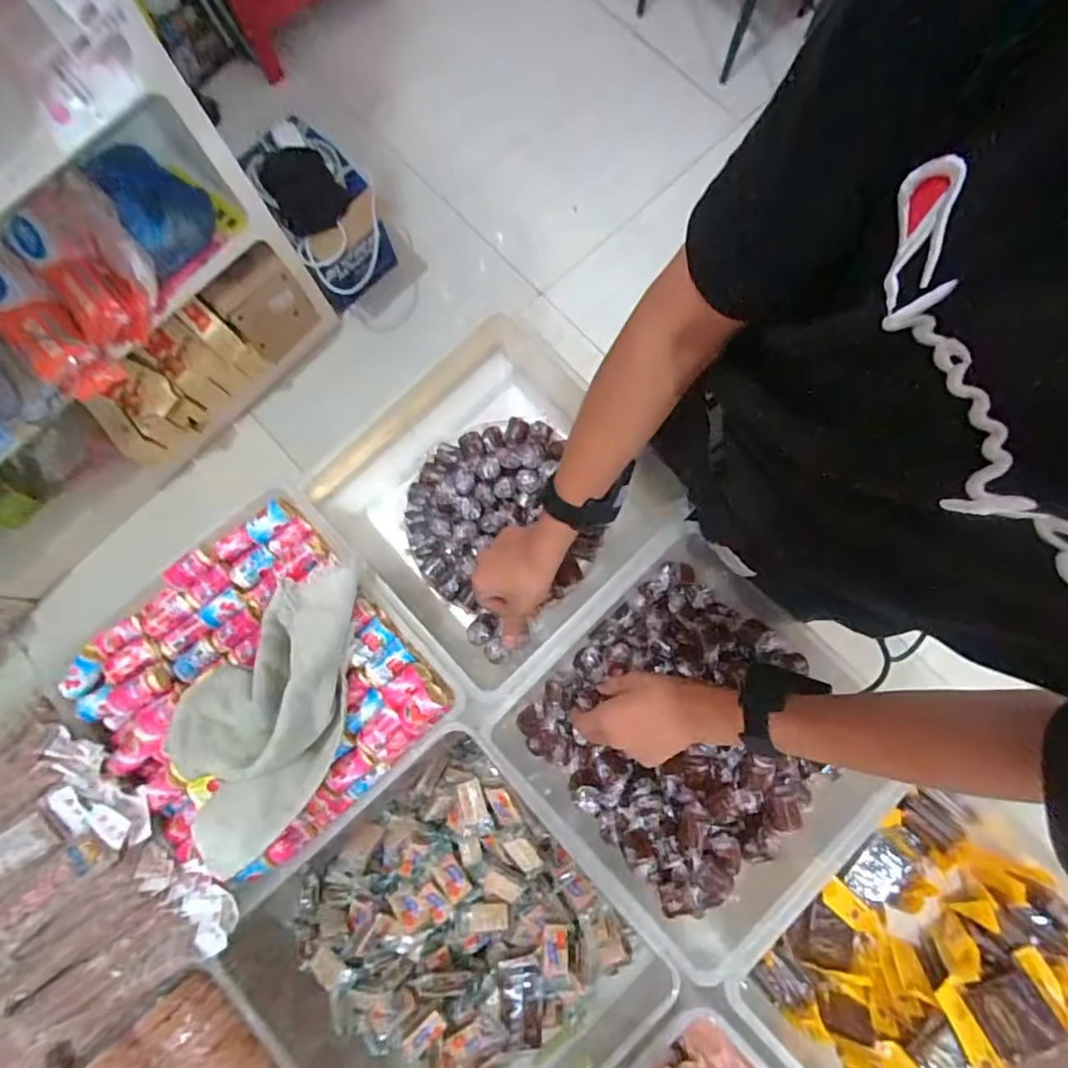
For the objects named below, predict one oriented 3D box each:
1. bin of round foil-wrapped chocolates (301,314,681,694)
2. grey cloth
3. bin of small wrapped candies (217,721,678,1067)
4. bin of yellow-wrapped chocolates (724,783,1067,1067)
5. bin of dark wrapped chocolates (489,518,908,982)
[{"bbox_3d":[-0.044,-0.028,0.618,0.285,0.131,0.298,-41,81,-6],"label":"bin of round foil-wrapped chocolates"},{"bbox_3d":[-0.224,0.138,0.471,0.110,0.073,0.226,5,80,2],"label":"grey cloth"},{"bbox_3d":[-0.077,0.398,0.531,0.318,0.124,0.322,-42,81,-6],"label":"bin of small wrapped candies"},{"bbox_3d":[0.370,0.412,0.521,0.284,0.127,0.330,-42,81,-6],"label":"bin of yellow-wrapped chocolates"},{"bbox_3d":[0.155,0.195,0.556,0.298,0.103,0.297,44,83,8],"label":"bin of dark wrapped chocolates"}]

